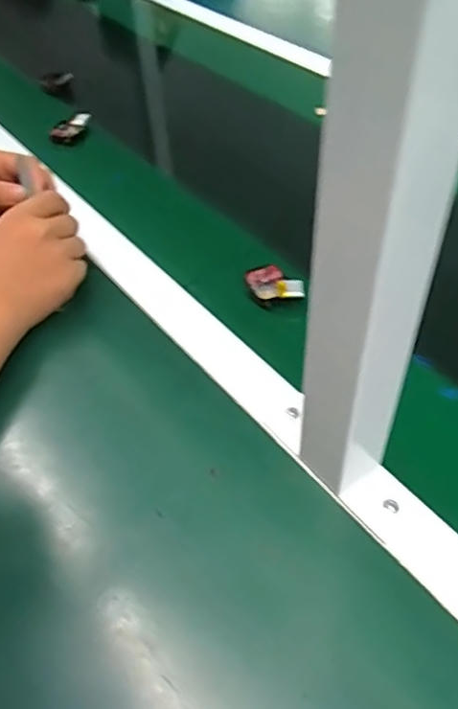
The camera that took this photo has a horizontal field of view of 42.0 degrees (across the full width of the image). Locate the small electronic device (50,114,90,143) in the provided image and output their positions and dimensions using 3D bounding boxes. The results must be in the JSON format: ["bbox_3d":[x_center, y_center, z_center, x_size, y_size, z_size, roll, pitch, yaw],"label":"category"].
[{"bbox_3d":[-0.195,-0.280,0.736,0.055,0.021,0.014,-32,53,-24],"label":"small electronic device"}]

